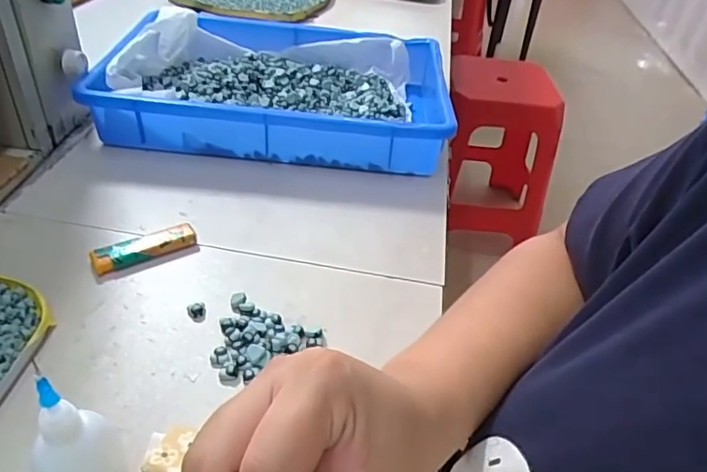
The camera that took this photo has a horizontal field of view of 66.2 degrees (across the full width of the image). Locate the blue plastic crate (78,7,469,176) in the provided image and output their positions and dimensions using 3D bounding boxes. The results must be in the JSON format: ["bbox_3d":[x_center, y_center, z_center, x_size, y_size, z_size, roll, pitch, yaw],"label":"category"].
[{"bbox_3d":[-0.077,-0.166,0.611,0.351,0.069,0.240,6,39,-1],"label":"blue plastic crate"}]

